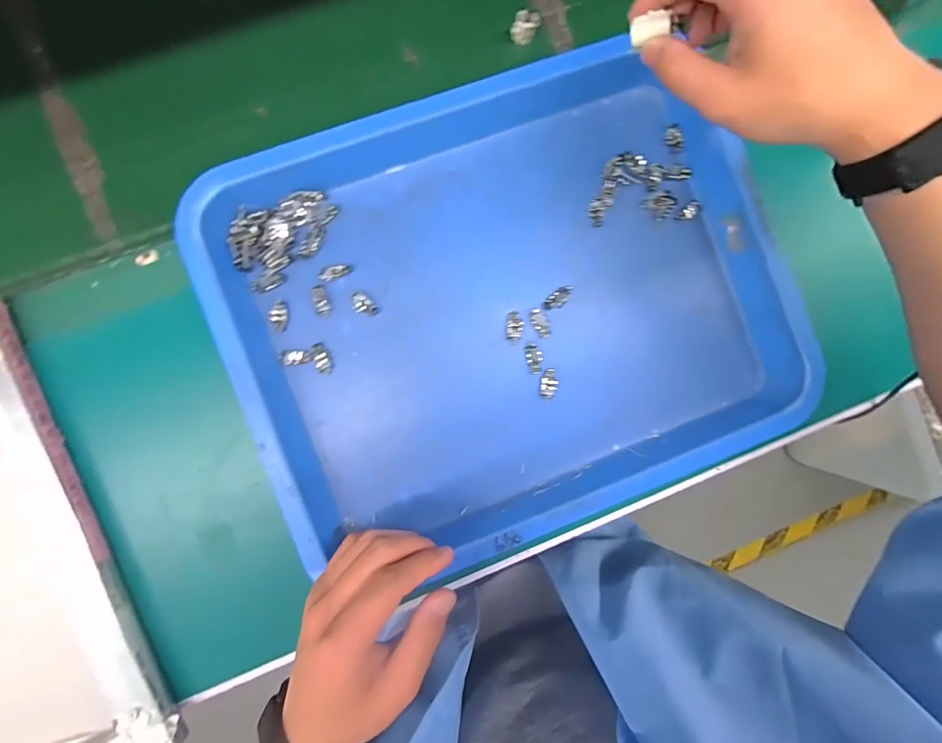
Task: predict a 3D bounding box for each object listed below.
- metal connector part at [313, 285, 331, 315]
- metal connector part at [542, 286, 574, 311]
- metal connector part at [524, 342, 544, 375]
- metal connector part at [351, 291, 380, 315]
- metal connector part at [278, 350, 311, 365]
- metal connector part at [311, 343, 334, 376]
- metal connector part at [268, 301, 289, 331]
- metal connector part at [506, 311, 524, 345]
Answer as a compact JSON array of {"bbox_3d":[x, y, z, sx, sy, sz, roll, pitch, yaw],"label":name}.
[{"bbox_3d":[-0.121,-0.057,0.357,0.011,0.004,0.023,-19,89,-6],"label":"metal connector part"},{"bbox_3d":[0.073,-0.061,0.370,0.031,0.004,0.014,-38,91,-5],"label":"metal connector part"},{"bbox_3d":[0.053,-0.011,0.368,0.013,0.005,0.027,-12,89,-5],"label":"metal connector part"},{"bbox_3d":[-0.087,-0.054,0.359,0.025,0.005,0.014,41,85,-2],"label":"metal connector part"},{"bbox_3d":[-0.141,-0.011,0.354,0.024,0.004,0.012,-1,88,-5],"label":"metal connector part"},{"bbox_3d":[-0.120,-0.011,0.357,0.013,0.004,0.026,-22,90,-6],"label":"metal connector part"},{"bbox_3d":[-0.154,-0.045,0.356,0.014,0.004,0.024,-3,88,-5],"label":"metal connector part"},{"bbox_3d":[0.036,-0.037,0.363,0.014,0.006,0.027,7,87,-5],"label":"metal connector part"}]

